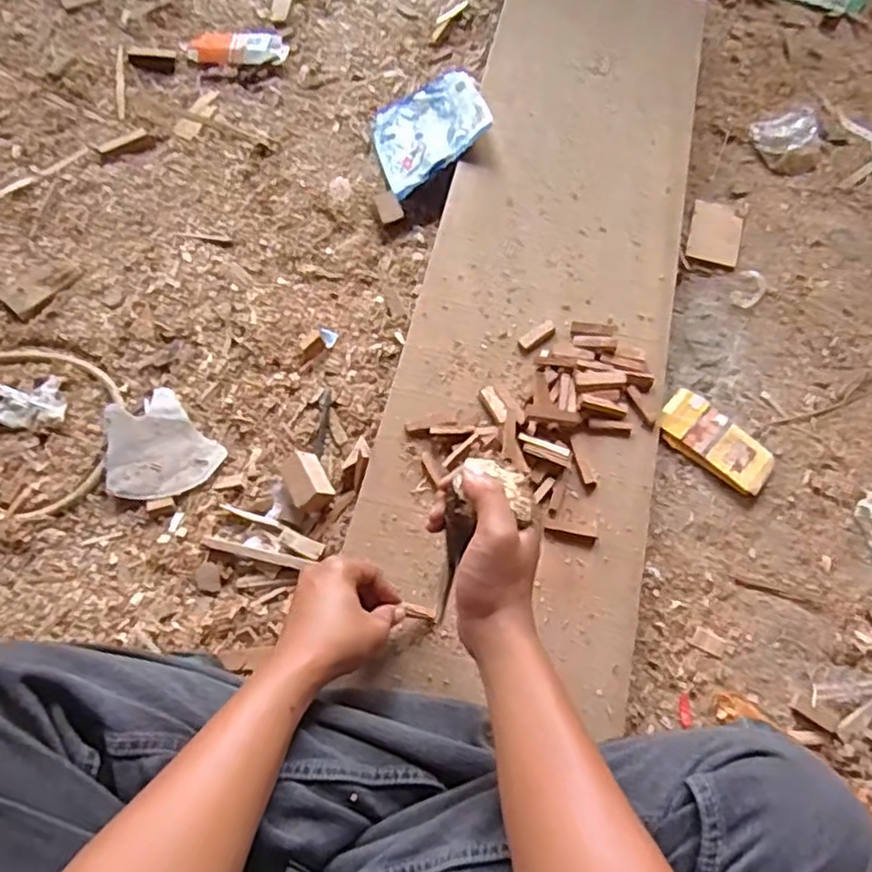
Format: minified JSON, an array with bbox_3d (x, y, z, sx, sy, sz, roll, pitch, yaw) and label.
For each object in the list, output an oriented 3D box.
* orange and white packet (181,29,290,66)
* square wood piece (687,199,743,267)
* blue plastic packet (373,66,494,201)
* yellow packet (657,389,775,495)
[{"bbox_3d":[-0.294,-0.572,0.997,0.150,0.010,0.075,2,66,1],"label":"orange and white packet"},{"bbox_3d":[0.351,-0.255,0.854,0.061,0.005,0.094,16,67,8],"label":"square wood piece"},{"bbox_3d":[-0.012,-0.418,0.907,0.155,0.020,0.193,-29,53,15],"label":"blue plastic packet"},{"bbox_3d":[0.295,0.005,0.719,0.121,0.020,0.063,35,70,15],"label":"yellow packet"}]

